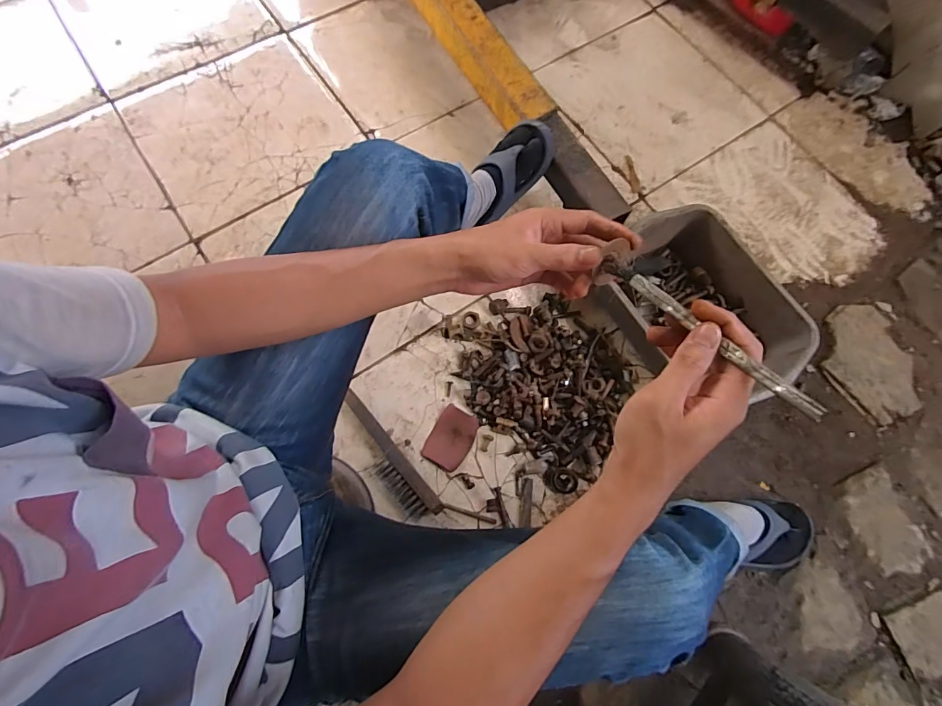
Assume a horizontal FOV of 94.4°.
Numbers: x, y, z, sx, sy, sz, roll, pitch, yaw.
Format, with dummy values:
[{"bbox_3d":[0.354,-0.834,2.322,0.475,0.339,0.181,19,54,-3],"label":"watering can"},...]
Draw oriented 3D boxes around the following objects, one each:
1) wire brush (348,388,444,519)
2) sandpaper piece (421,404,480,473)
[{"bbox_3d":[-0.142,0.173,0.726,0.051,0.037,0.243,-38,78,-13],"label":"wire brush"},{"bbox_3d":[-0.034,0.148,0.752,0.070,0.004,0.101,30,74,7],"label":"sandpaper piece"}]

